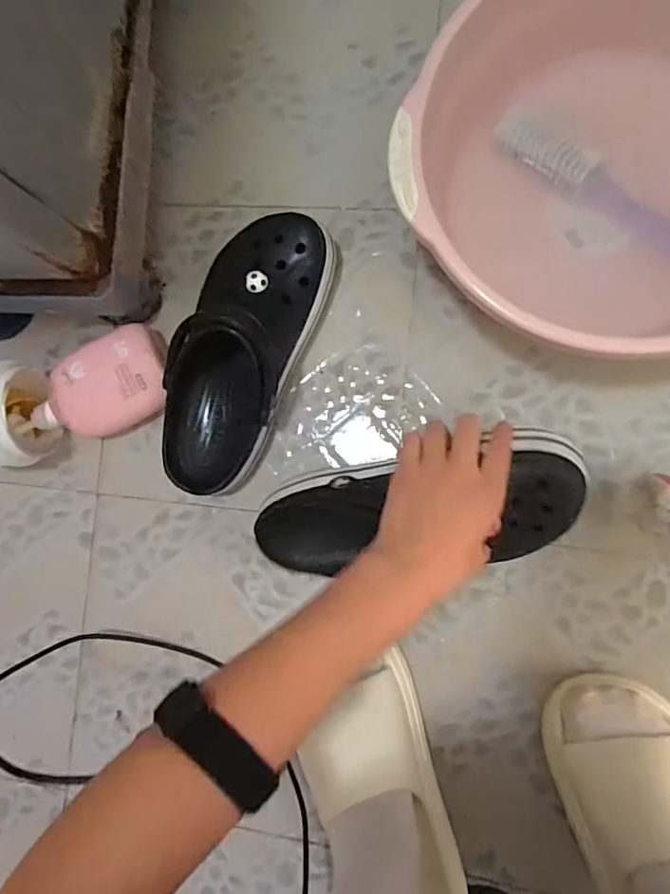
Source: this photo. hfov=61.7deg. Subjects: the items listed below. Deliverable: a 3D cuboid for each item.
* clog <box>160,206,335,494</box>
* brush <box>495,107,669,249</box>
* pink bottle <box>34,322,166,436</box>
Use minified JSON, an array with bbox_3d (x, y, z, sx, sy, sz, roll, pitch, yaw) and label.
[{"bbox_3d":[-0.091,-0.085,0.507,0.107,0.094,0.264,25,91,10],"label":"clog"},{"bbox_3d":[0.233,-0.216,0.472,0.225,0.030,0.034,38,94,9],"label":"brush"},{"bbox_3d":[-0.225,-0.051,0.547,0.148,0.046,0.084,-29,83,9],"label":"pink bottle"}]

